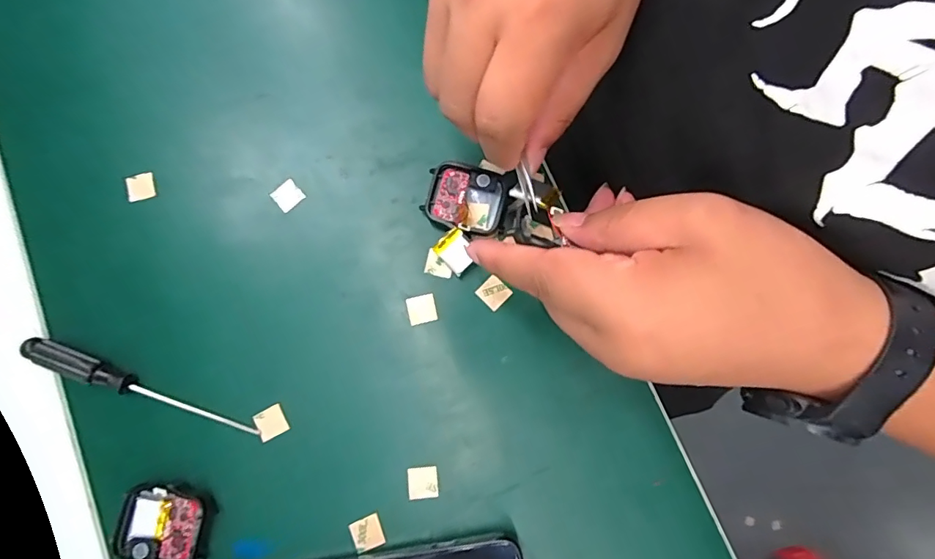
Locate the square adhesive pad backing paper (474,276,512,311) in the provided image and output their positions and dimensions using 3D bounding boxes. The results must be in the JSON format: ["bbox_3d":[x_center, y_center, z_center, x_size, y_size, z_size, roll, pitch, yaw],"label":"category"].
[{"bbox_3d":[0.015,0.007,0.271,0.016,0.004,0.015,44,82,7],"label":"square adhesive pad backing paper"}]

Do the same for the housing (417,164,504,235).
[{"bbox_3d":[-0.002,-0.046,0.276,0.043,0.010,0.036,11,80,1],"label":"housing"}]

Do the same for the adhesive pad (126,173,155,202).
[{"bbox_3d":[-0.193,-0.055,0.283,0.015,0.004,0.015,-14,80,-3],"label":"adhesive pad"}]

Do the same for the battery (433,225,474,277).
[{"bbox_3d":[-0.006,-0.016,0.267,0.019,0.005,0.021,-42,86,12],"label":"battery"}]

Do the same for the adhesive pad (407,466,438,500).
[{"bbox_3d":[-0.024,0.107,0.253,0.016,0.004,0.015,-7,80,-2],"label":"adhesive pad"}]

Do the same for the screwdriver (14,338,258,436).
[{"bbox_3d":[-0.176,0.058,0.258,0.130,0.011,0.012,21,80,3],"label":"screwdriver"}]

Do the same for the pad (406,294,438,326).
[{"bbox_3d":[-0.026,0.017,0.270,0.016,0.004,0.015,-14,80,-3],"label":"pad"}]

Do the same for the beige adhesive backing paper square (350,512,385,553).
[{"bbox_3d":[-0.052,0.131,0.249,0.015,0.004,0.015,-23,81,-5],"label":"beige adhesive backing paper square"}]

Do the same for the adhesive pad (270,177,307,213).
[{"bbox_3d":[-0.106,-0.049,0.284,0.016,0.004,0.016,-41,80,-7],"label":"adhesive pad"}]

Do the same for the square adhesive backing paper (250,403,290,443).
[{"bbox_3d":[-0.107,0.077,0.259,0.016,0.004,0.016,-28,81,-6],"label":"square adhesive backing paper"}]

